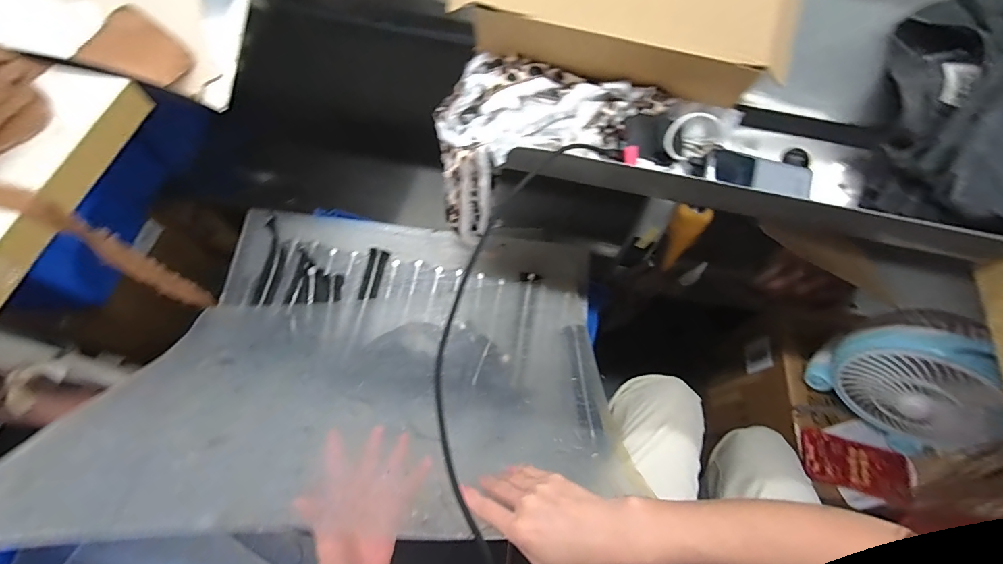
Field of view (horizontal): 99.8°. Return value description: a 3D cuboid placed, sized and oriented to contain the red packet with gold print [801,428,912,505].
[{"bbox_3d":[0.587,0.303,0.697,0.176,0.014,0.081,15,66,4],"label":"red packet with gold print"}]

